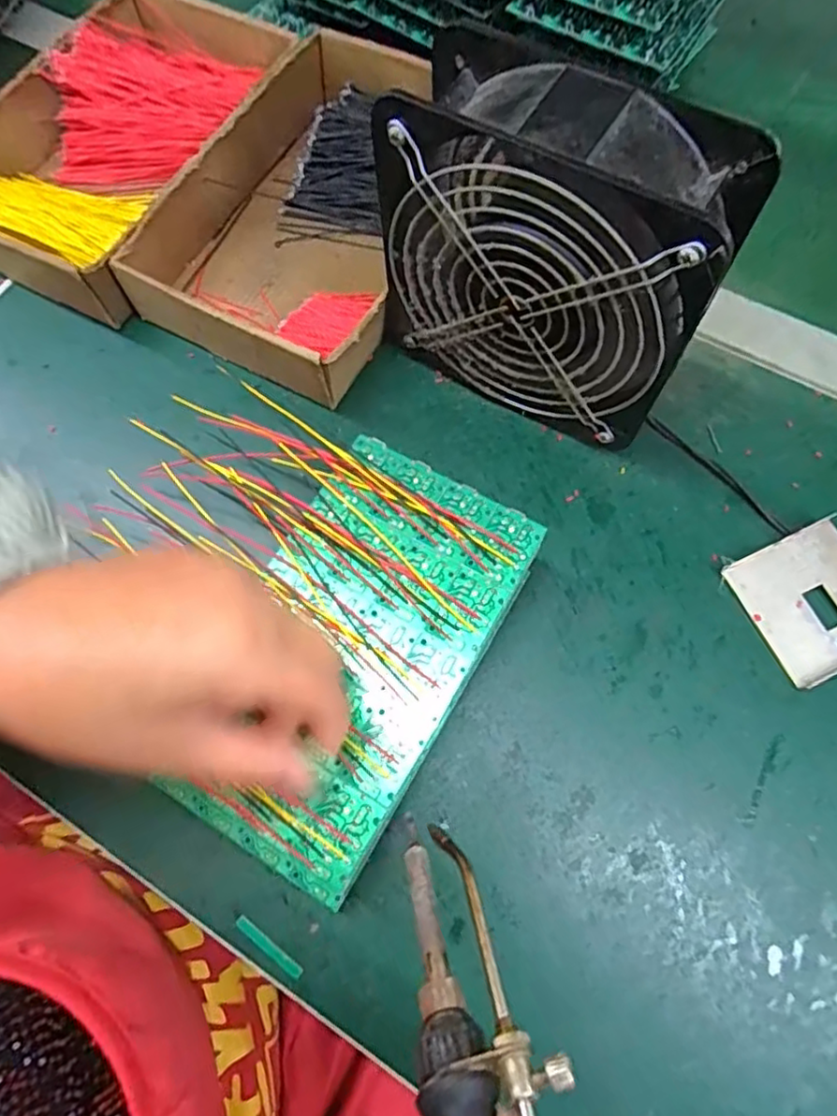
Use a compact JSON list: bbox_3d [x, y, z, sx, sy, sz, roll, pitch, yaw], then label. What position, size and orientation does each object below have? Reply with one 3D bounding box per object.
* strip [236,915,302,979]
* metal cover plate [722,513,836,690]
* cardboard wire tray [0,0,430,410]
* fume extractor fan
[{"bbox_3d":[-0.066,0.170,0.276,0.036,0.004,0.005,34,73,13],"label":"strip"},{"bbox_3d":[0.200,0.022,0.320,0.064,0.009,0.069,-24,70,-8],"label":"metal cover plate"},{"bbox_3d":[-0.130,-0.245,0.405,0.295,0.048,0.236,23,71,9],"label":"cardboard wire tray"},{"bbox_3d":[0.060,-0.135,0.305,0.147,0.155,0.057,31,72,12],"label":"fume extractor fan"}]

